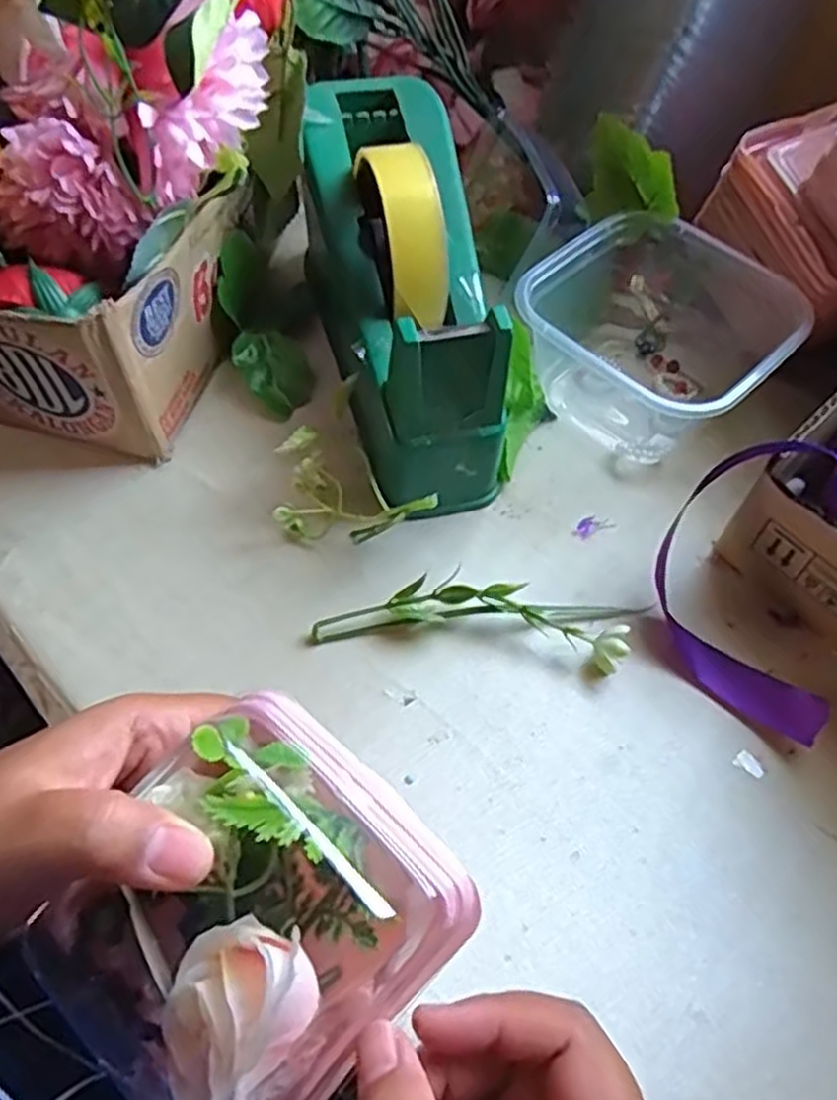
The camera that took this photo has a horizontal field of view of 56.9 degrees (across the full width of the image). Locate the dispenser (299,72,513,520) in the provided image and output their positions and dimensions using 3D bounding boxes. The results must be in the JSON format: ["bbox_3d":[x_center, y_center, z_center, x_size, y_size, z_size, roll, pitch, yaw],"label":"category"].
[{"bbox_3d":[-0.005,-0.135,0.362,0.072,0.091,0.219,-13,75,-7],"label":"dispenser"}]

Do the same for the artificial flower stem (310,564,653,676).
[{"bbox_3d":[0.027,0.028,0.335,0.139,0.021,0.035,5,59,4],"label":"artificial flower stem"}]

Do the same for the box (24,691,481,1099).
[{"bbox_3d":[-0.044,0.096,0.201,0.096,0.047,0.084,-41,66,-21],"label":"box"}]

